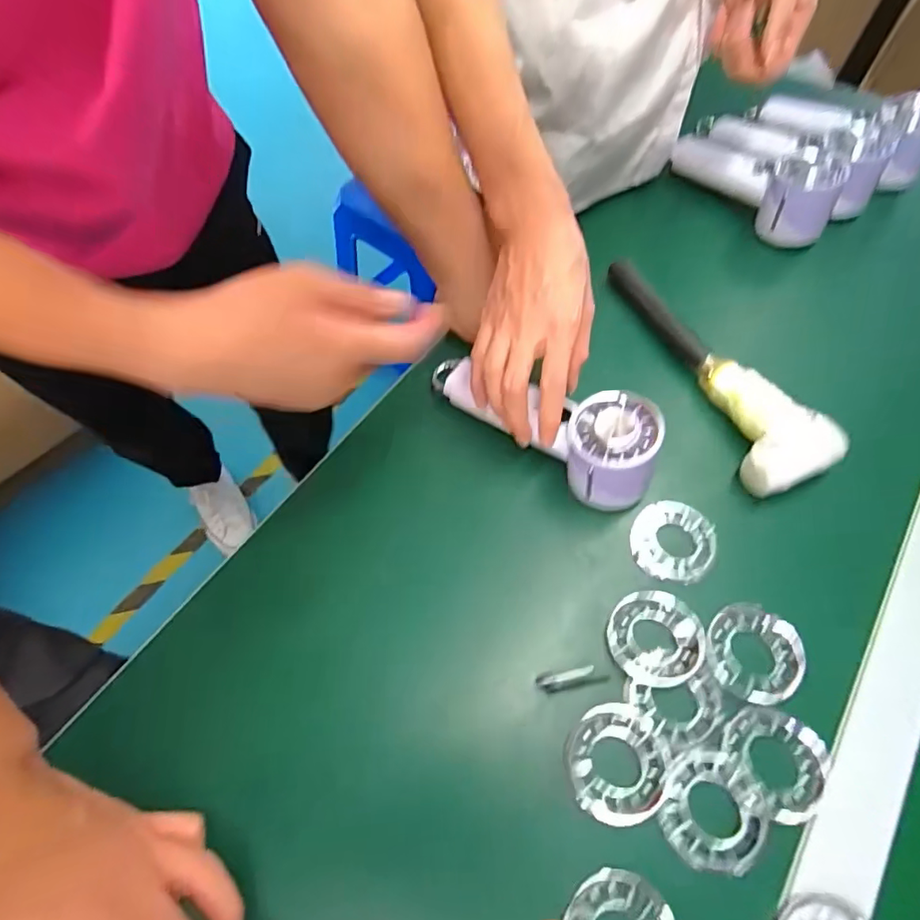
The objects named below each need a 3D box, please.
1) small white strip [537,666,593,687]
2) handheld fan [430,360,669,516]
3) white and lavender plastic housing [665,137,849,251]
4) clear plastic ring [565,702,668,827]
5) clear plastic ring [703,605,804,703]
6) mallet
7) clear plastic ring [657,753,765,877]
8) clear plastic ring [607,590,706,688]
[{"bbox_3d":[0.068,0.140,0.344,0.037,0.005,0.007,-18,62,7],"label":"small white strip"},{"bbox_3d":[0.061,-0.030,0.427,0.201,0.063,0.065,26,65,30],"label":"handheld fan"},{"bbox_3d":[0.313,-0.298,0.557,0.069,0.069,0.170,-35,67,-16],"label":"white and lavender plastic housing"},{"bbox_3d":[0.094,0.183,0.321,0.056,0.011,0.062,-1,62,0],"label":"clear plastic ring"},{"bbox_3d":[0.193,0.127,0.349,0.059,0.015,0.059,0,62,1],"label":"clear plastic ring"},{"bbox_3d":[0.217,-0.090,0.452,0.071,0.038,0.253,-19,63,-9],"label":"mallet"},{"bbox_3d":[0.146,0.203,0.304,0.051,0.007,0.057,28,66,15],"label":"clear plastic ring"},{"bbox_3d":[0.131,0.116,0.351,0.058,0.009,0.064,21,64,11],"label":"clear plastic ring"}]

